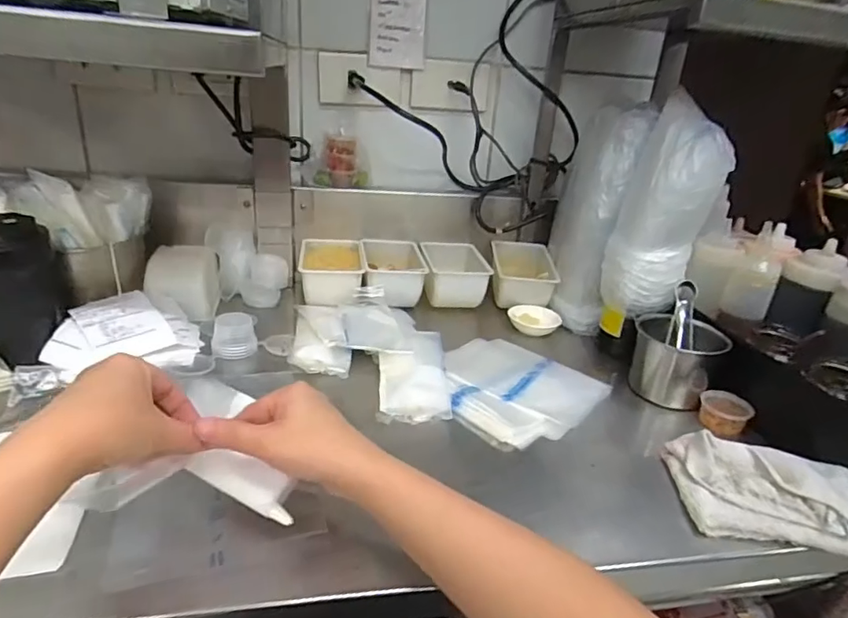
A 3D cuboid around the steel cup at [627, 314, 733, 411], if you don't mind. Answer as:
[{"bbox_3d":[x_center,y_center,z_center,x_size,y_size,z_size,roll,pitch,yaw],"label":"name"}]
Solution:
[{"bbox_3d":[0.295,0.058,0.619,0.093,0.089,0.079,20,28,31],"label":"steel cup"}]

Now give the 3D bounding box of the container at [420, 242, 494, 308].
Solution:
[{"bbox_3d":[0.044,-0.052,0.813,0.091,0.072,0.118,1,24,-7],"label":"container"}]

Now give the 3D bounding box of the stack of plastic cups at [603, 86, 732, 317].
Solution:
[{"bbox_3d":[0.279,-0.111,0.613,0.099,0.238,0.074,12,25,18],"label":"stack of plastic cups"}]

